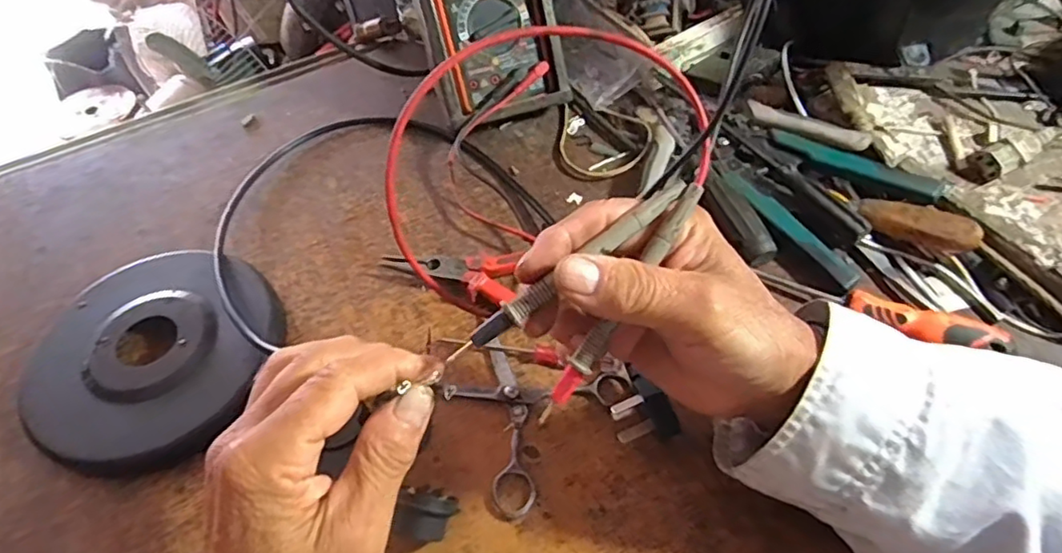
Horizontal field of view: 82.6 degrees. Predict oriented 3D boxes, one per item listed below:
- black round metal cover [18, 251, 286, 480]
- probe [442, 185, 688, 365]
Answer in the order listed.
[{"bbox_3d":[-0.247,0.048,0.398,0.143,0.024,0.153,-3,54,4],"label":"black round metal cover"},{"bbox_3d":[0.017,-0.003,0.252,0.120,0.008,0.009,-36,58,-6],"label":"probe"}]

